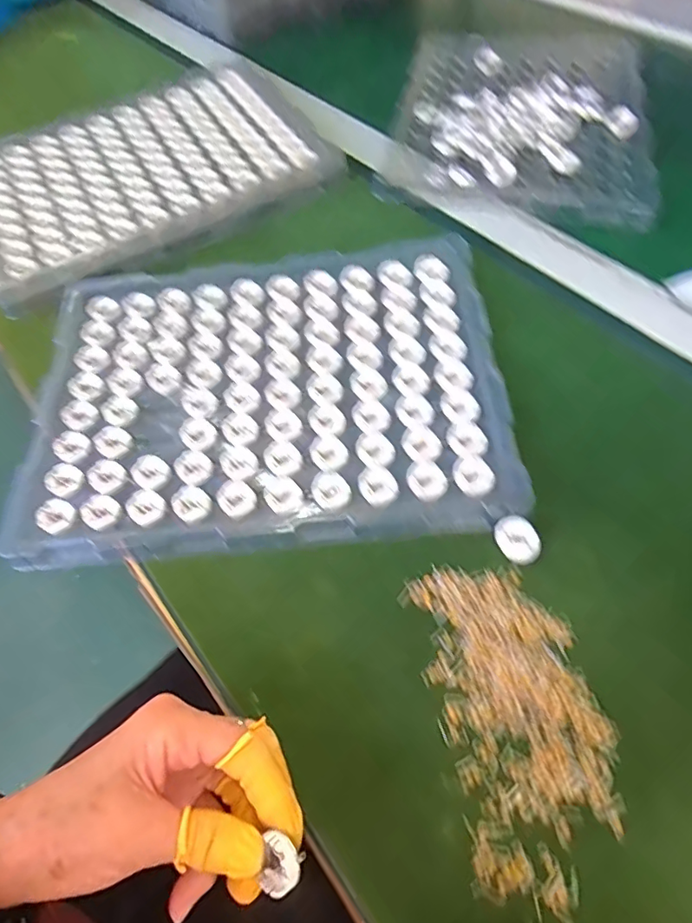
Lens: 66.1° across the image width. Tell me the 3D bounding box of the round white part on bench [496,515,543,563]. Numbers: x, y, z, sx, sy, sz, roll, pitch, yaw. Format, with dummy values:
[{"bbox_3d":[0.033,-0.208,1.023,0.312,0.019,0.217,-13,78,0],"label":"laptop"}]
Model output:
[{"bbox_3d":[0.105,0.047,0.326,0.023,0.010,0.029,-29,61,-12],"label":"round white part on bench"}]

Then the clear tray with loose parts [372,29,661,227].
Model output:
[{"bbox_3d":[0.191,-0.394,0.574,0.256,0.016,0.376,7,60,9],"label":"clear tray with loose parts"}]

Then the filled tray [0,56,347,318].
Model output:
[{"bbox_3d":[-0.212,-0.300,0.541,0.338,0.032,0.257,-27,61,-11],"label":"filled tray"}]

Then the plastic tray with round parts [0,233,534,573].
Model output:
[{"bbox_3d":[-0.064,-0.059,0.401,0.342,0.016,0.252,-5,59,2],"label":"plastic tray with round parts"}]

